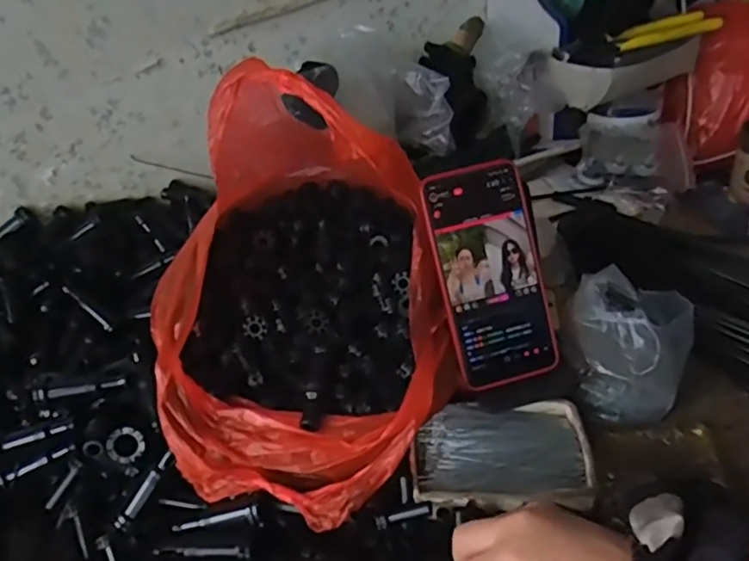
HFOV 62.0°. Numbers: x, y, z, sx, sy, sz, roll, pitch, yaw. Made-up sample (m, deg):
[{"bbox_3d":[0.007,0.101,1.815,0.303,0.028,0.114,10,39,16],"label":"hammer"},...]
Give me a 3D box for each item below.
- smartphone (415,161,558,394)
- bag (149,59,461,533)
[{"bbox_3d":[0.086,-0.004,0.468,0.080,0.163,0.005,-17,6,-7],"label":"smartphone"},{"bbox_3d":[-0.055,-0.003,0.464,0.206,0.212,0.281,-3,41,-1],"label":"bag"}]

